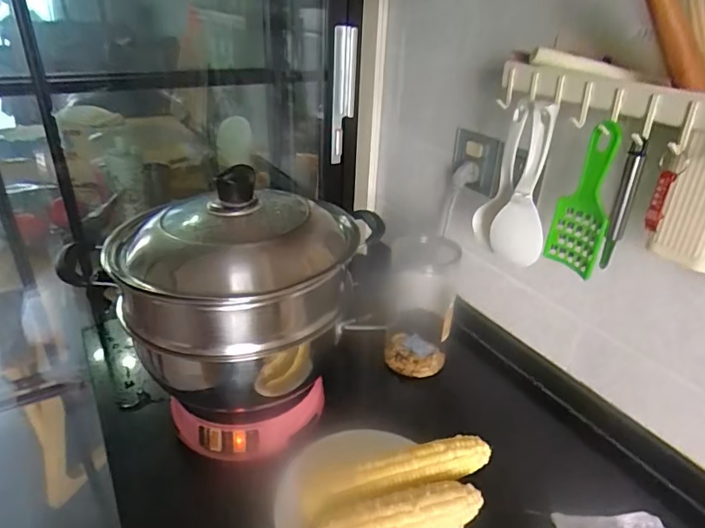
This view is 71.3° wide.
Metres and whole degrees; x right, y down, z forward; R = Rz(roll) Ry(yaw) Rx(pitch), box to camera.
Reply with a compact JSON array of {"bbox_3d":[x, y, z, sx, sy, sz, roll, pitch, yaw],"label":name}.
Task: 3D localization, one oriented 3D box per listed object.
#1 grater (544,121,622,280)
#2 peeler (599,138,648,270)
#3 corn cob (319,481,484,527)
[{"bbox_3d":[0.252,-0.067,0.528,0.015,0.162,0.063,-11,33,-26],"label":"grater"},{"bbox_3d":[0.273,-0.057,0.499,0.017,0.134,0.015,15,31,22],"label":"peeler"},{"bbox_3d":[0.048,0.256,0.489,0.167,0.036,0.048,-7,30,-17],"label":"corn cob"}]

